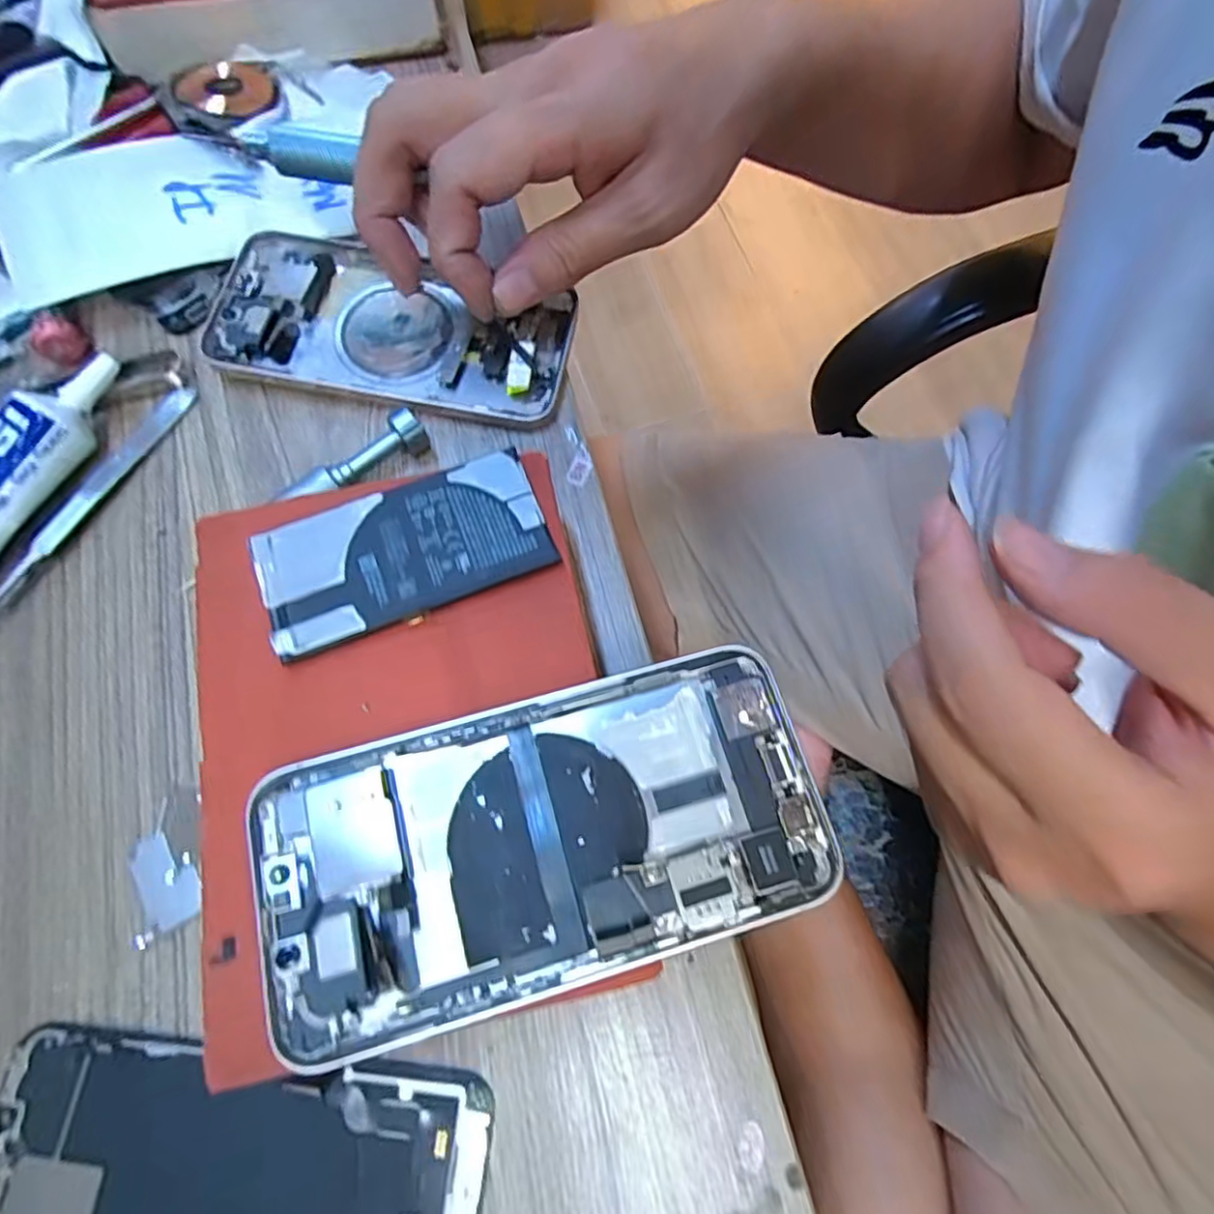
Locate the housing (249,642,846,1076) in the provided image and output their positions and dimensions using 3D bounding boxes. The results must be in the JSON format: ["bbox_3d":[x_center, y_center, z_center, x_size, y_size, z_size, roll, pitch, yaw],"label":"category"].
[{"bbox_3d":[-0.016,0.061,0.177,0.145,0.008,0.072,-15,71,-5],"label":"housing"}]

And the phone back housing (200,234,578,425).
[{"bbox_3d":[-0.091,-0.115,0.277,0.149,0.011,0.070,15,71,3],"label":"phone back housing"}]

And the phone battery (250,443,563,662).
[{"bbox_3d":[-0.063,-0.018,0.205,0.086,0.004,0.043,-21,71,-7],"label":"phone battery"}]

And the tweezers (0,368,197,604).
[{"bbox_3d":[-0.199,-0.045,0.257,0.012,0.008,0.115,26,72,8],"label":"tweezers"}]

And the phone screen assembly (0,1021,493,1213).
[{"bbox_3d":[-0.106,0.161,0.185,0.140,0.004,0.065,6,70,1],"label":"phone screen assembly"}]

